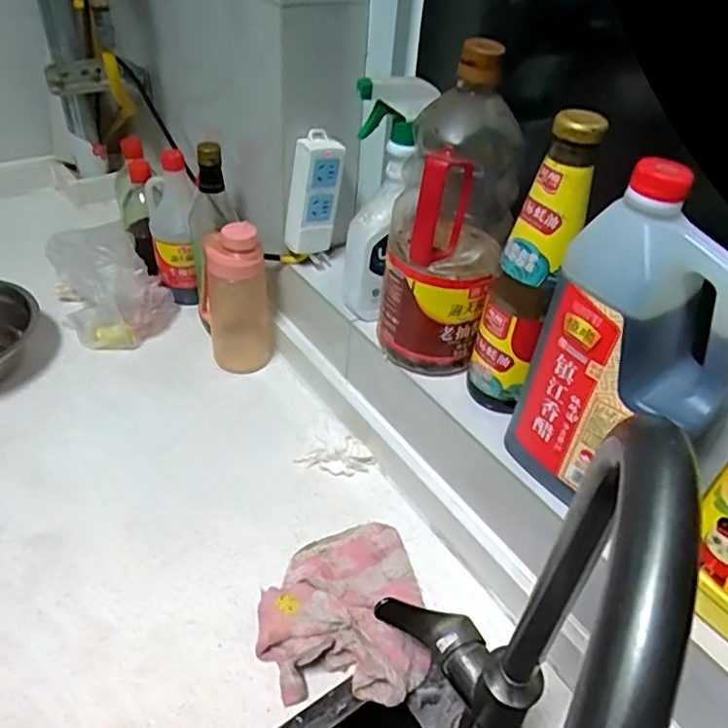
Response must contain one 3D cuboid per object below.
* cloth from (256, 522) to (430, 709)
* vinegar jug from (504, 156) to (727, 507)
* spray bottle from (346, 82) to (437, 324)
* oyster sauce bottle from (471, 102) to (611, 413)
[{"bbox_3d":[-0.018,0.214,0.556,0.146,0.044,0.166,2,42,-4],"label":"cloth"},{"bbox_3d":[0.191,0.001,0.447,0.087,0.246,0.123,-15,42,-19],"label":"vinegar jug"},{"bbox_3d":[0.015,-0.165,0.633,0.066,0.232,0.072,12,40,12],"label":"spray bottle"},{"bbox_3d":[0.139,-0.069,0.523,0.063,0.263,0.055,10,40,11],"label":"oyster sauce bottle"}]

